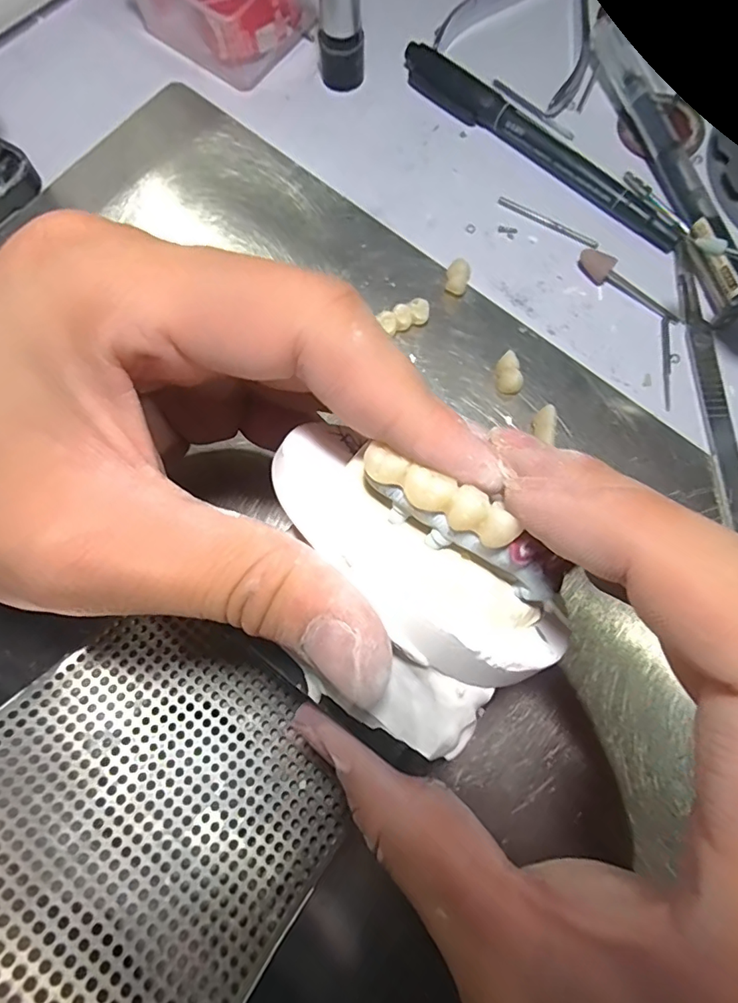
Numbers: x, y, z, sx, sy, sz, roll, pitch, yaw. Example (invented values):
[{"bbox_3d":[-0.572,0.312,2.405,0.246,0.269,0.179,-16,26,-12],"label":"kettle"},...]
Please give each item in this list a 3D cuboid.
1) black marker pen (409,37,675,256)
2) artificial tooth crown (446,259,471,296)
[{"bbox_3d":[0.069,-0.148,0.212,0.138,0.011,0.012,40,80,8],"label":"black marker pen"},{"bbox_3d":[0.035,-0.087,0.200,0.009,0.008,0.011,15,78,3],"label":"artificial tooth crown"}]

